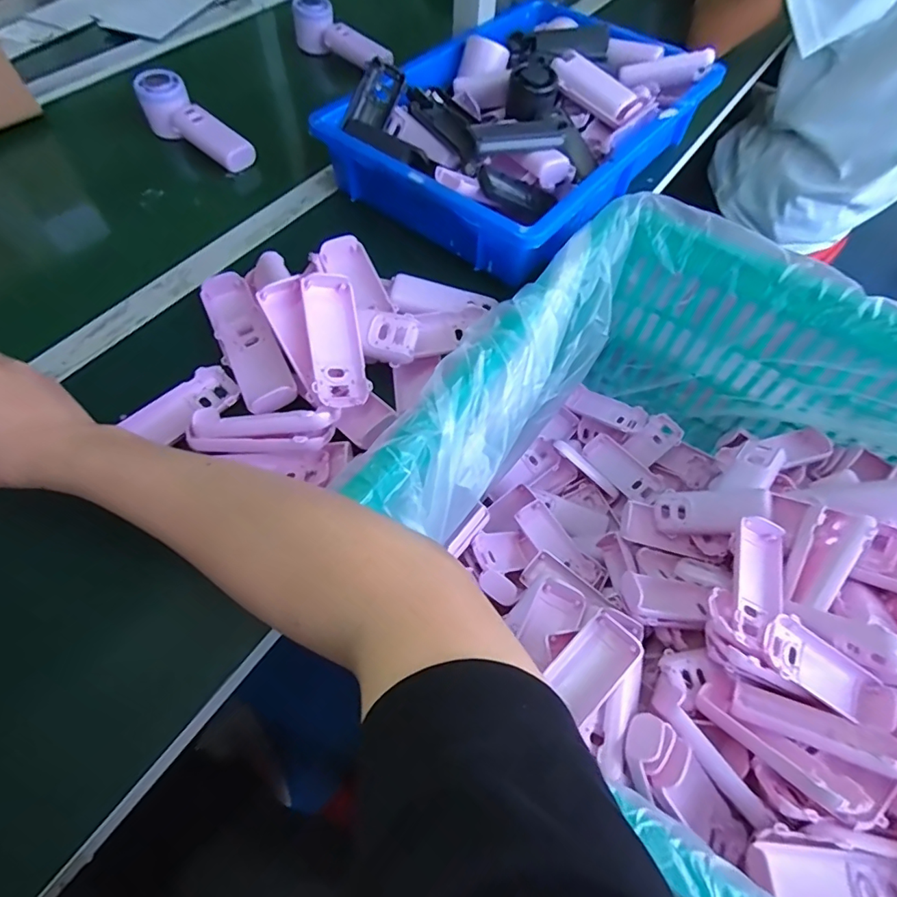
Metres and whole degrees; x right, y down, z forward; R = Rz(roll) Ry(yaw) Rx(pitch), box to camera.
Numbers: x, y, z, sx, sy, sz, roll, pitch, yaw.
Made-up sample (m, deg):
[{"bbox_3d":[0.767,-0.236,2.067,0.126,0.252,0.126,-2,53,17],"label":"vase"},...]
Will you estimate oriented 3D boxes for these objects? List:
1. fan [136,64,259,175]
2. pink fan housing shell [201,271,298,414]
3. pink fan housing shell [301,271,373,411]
[{"bbox_3d":[-0.307,-0.391,0.611,0.160,0.053,0.060,36,64,-1],"label":"fan"},{"bbox_3d":[-0.181,-0.098,0.445,0.045,0.019,0.167,-24,65,-15],"label":"pink fan housing shell"},{"bbox_3d":[-0.093,-0.088,0.411,0.041,0.025,0.107,-9,88,-8],"label":"pink fan housing shell"}]

